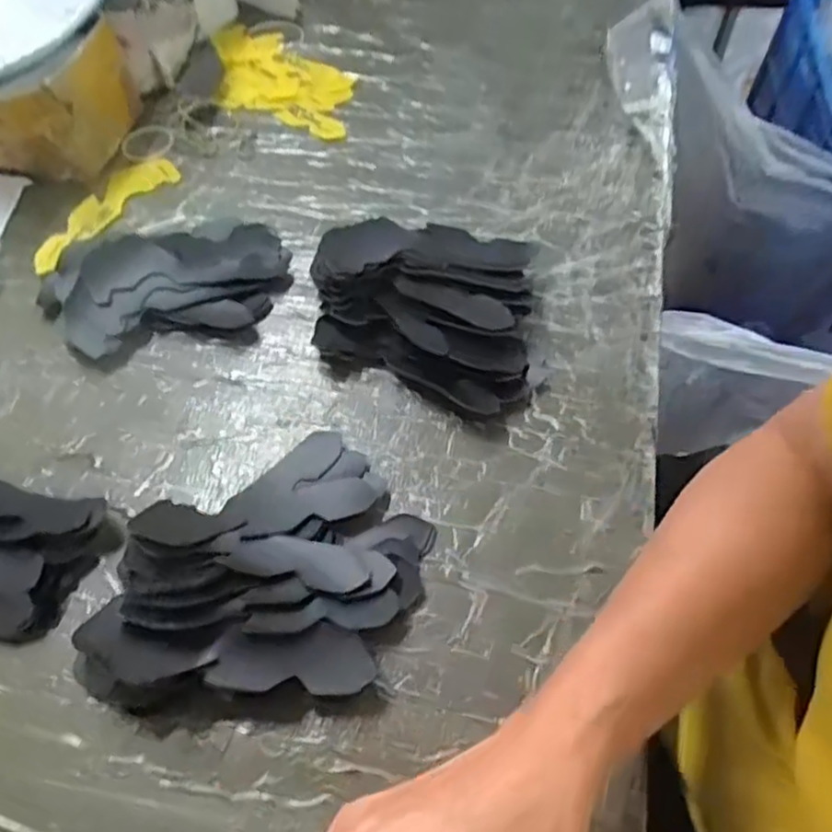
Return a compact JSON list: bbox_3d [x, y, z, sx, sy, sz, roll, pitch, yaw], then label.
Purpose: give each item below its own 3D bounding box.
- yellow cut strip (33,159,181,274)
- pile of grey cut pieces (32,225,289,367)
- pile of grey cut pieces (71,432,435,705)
[{"bbox_3d":[-0.261,-0.173,0.577,0.041,0.010,0.149,28,64,18],"label":"yellow cut strip"},{"bbox_3d":[-0.190,-0.103,0.519,0.180,0.037,0.116,-10,59,-3],"label":"pile of grey cut pieces"},{"bbox_3d":[-0.085,0.079,0.397,0.175,0.044,0.153,-4,58,0],"label":"pile of grey cut pieces"}]

